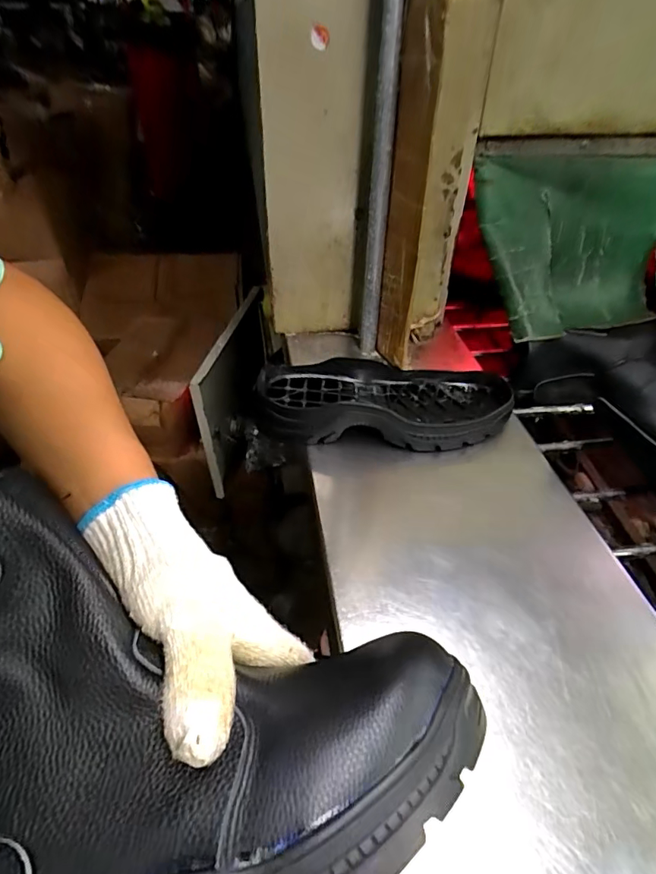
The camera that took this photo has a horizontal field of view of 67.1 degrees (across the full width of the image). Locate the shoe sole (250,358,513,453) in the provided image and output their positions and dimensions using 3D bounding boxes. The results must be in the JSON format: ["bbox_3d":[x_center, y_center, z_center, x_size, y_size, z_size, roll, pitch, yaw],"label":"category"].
[{"bbox_3d":[0.063,-0.038,0.532,0.276,0.046,0.113,2,40,-1],"label":"shoe sole"}]

